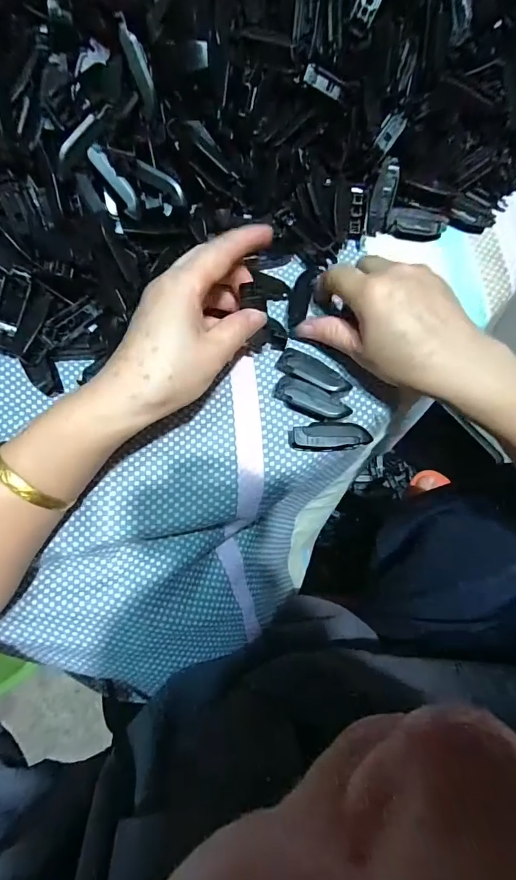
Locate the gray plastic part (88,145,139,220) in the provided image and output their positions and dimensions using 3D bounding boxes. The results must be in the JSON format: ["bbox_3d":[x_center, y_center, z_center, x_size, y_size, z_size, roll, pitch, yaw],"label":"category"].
[{"bbox_3d":[-0.093,-0.169,0.275,0.012,0.005,0.046,-40,112,-9],"label":"gray plastic part"}]

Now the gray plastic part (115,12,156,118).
[{"bbox_3d":[-0.077,-0.239,0.267,0.012,0.005,0.051,-21,121,-5],"label":"gray plastic part"}]

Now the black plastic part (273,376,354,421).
[{"bbox_3d":[0.038,-0.027,0.296,0.054,0.019,0.018,26,78,6],"label":"black plastic part"}]

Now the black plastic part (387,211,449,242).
[{"bbox_3d":[0.128,-0.172,0.335,0.046,0.012,0.016,11,77,2],"label":"black plastic part"}]

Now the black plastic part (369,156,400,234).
[{"bbox_3d":[0.098,-0.190,0.325,0.017,0.004,0.050,9,114,2],"label":"black plastic part"}]

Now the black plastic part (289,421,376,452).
[{"bbox_3d":[0.050,-0.003,0.291,0.055,0.017,0.022,-8,76,-2],"label":"black plastic part"}]

